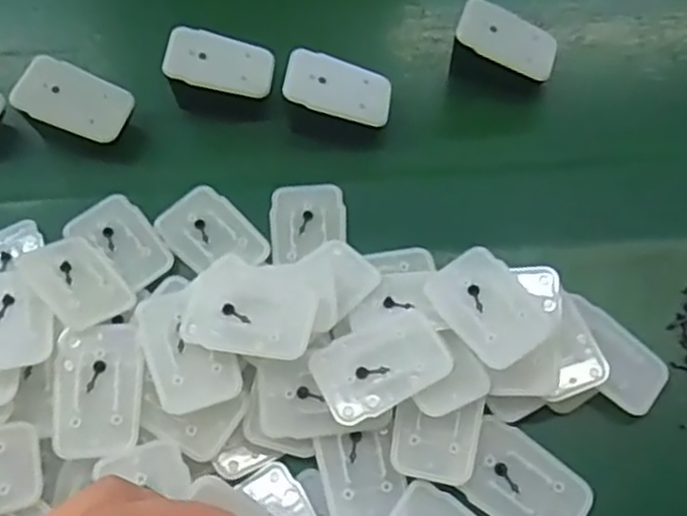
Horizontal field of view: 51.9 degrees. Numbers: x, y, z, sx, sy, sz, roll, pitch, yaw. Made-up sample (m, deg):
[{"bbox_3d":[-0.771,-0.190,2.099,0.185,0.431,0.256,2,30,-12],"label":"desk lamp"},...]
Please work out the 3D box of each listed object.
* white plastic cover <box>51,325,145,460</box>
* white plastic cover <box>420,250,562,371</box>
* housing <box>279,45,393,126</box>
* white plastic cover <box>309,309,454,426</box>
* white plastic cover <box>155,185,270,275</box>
[{"bbox_3d":[-0.128,0.069,0.371,0.044,0.008,0.067,-2,63,0],"label":"white plastic cover"},{"bbox_3d":[0.077,0.025,0.383,0.045,0.006,0.068,-39,55,-2],"label":"white plastic cover"},{"bbox_3d":[-0.003,-0.109,0.449,0.068,0.006,0.042,15,64,-14],"label":"housing"},{"bbox_3d":[0.019,0.056,0.374,0.068,0.005,0.045,-24,64,-14],"label":"white plastic cover"},{"bbox_3d":[-0.081,-0.014,0.435,0.045,0.005,0.068,-41,69,-18],"label":"white plastic cover"}]

